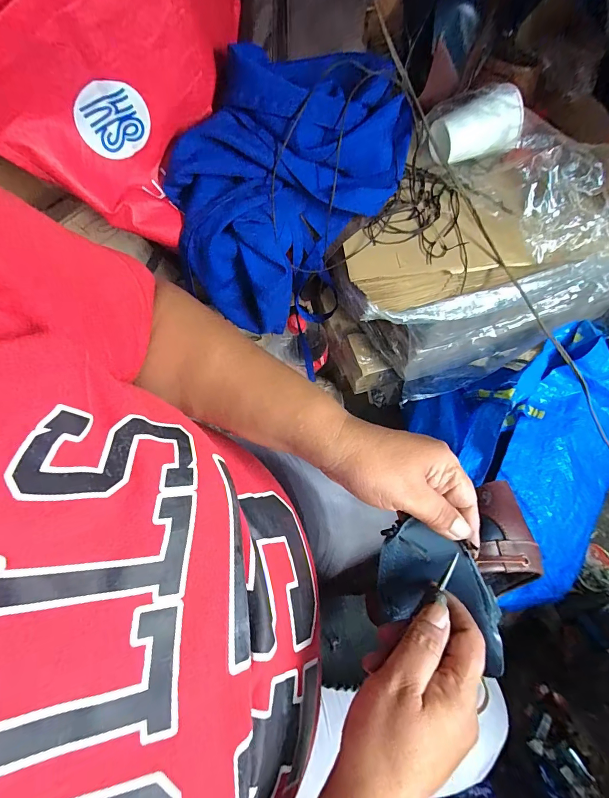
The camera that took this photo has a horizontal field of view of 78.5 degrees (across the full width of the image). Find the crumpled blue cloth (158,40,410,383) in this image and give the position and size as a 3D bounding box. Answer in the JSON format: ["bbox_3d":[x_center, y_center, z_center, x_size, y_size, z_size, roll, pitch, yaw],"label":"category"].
[{"bbox_3d":[-0.021,-0.220,0.473,0.213,0.255,0.255,25,72,9],"label":"crumpled blue cloth"}]

